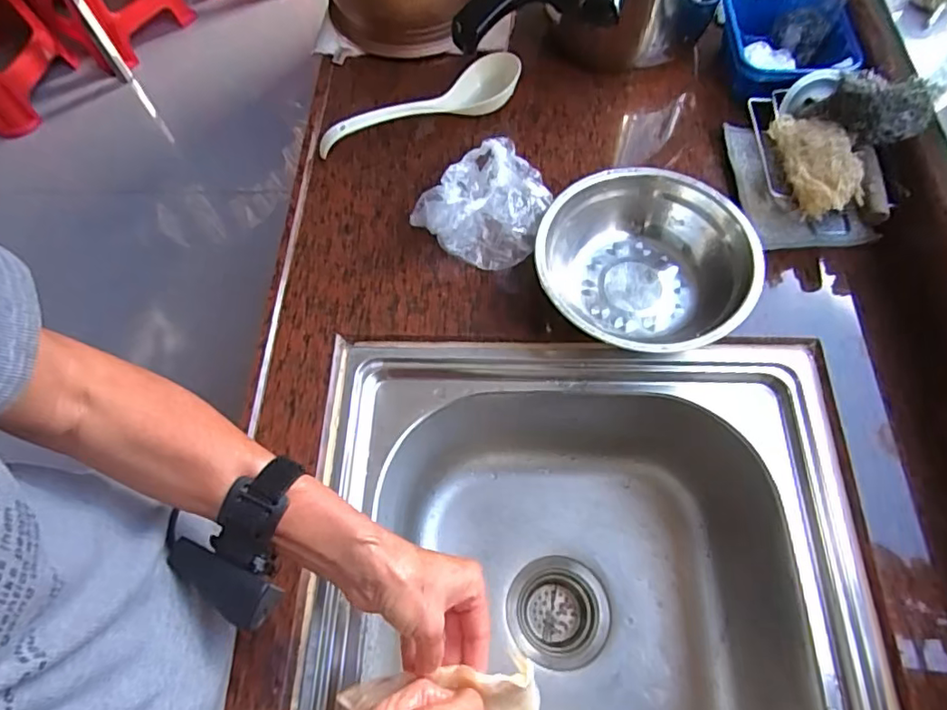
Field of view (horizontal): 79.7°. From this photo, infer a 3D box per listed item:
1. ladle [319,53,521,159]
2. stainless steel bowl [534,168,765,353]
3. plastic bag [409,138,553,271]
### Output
[{"bbox_3d":[-0.061,-0.273,0.621,0.225,0.054,0.057,-15,65,-4],"label":"ladle"},{"bbox_3d":[0.145,-0.079,0.503,0.175,0.077,0.177,-1,64,2],"label":"stainless steel bowl"},{"bbox_3d":[0.014,-0.147,0.548,0.109,0.064,0.101,22,67,12],"label":"plastic bag"}]

